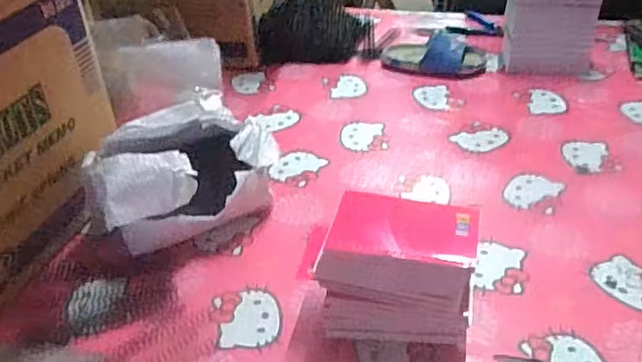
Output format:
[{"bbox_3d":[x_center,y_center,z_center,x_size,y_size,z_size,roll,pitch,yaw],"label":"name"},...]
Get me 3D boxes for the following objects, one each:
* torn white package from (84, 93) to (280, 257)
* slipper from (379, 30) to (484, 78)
[{"bbox_3d":[-0.160,-0.005,0.730,0.213,0.127,0.148,-23,42,-25],"label":"torn white package"},{"bbox_3d":[0.195,-0.219,1.053,0.179,0.054,0.070,6,38,11],"label":"slipper"}]

